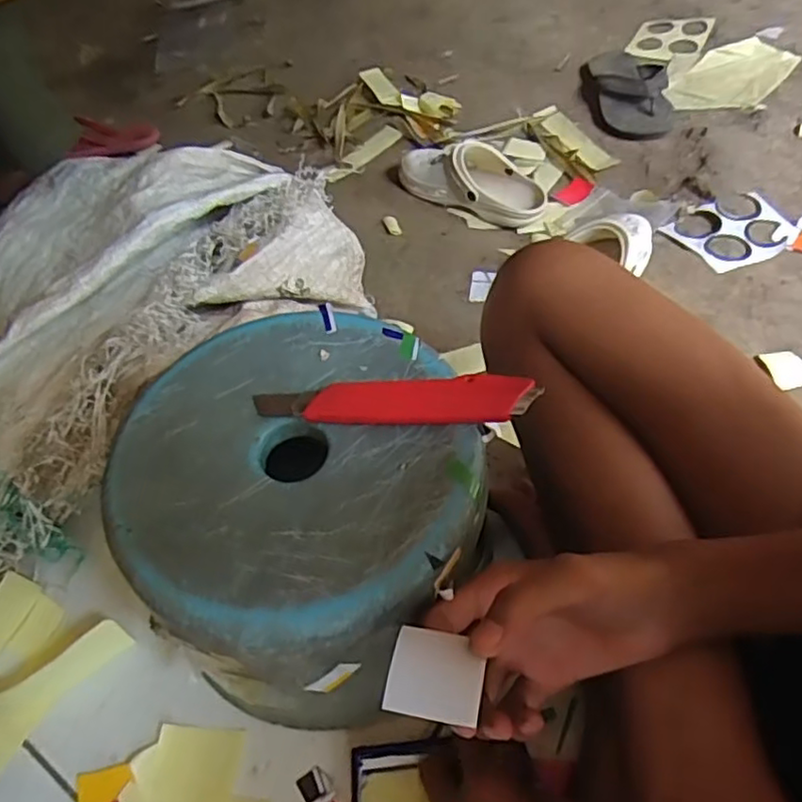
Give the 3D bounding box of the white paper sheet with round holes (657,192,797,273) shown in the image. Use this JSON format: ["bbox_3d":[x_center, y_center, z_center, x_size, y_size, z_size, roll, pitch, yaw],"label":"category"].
[{"bbox_3d":[0.443,-0.234,0.868,0.144,0.014,0.136,-26,50,-6],"label":"white paper sheet with round holes"}]

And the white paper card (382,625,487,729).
[{"bbox_3d":[0.016,0.126,0.301,0.042,0.004,0.039,5,44,15],"label":"white paper card"}]

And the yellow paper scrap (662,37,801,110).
[{"bbox_3d":[0.563,-0.562,1.116,0.193,0.013,0.214,7,55,22],"label":"yellow paper scrap"}]

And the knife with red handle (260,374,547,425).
[{"bbox_3d":[-0.006,-0.001,0.396,0.171,0.008,0.031,-2,56,10],"label":"knife with red handle"}]

